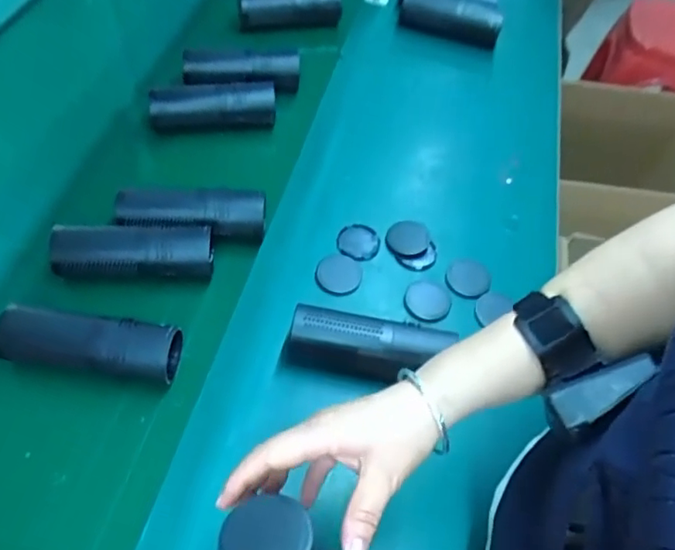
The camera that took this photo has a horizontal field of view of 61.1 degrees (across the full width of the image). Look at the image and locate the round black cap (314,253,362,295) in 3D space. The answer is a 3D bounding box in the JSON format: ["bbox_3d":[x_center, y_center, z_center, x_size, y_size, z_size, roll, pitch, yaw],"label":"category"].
[{"bbox_3d":[0.002,-0.001,0.636,0.050,0.009,0.052,4,55,-6],"label":"round black cap"}]

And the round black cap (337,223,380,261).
[{"bbox_3d":[0.025,-0.039,0.668,0.049,0.008,0.051,4,55,-6],"label":"round black cap"}]

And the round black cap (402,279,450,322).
[{"bbox_3d":[0.100,0.028,0.633,0.049,0.007,0.052,4,55,-6],"label":"round black cap"}]

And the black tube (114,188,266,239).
[{"bbox_3d":[-0.164,-0.067,0.640,0.160,0.048,0.045,2,56,-7],"label":"black tube"}]

